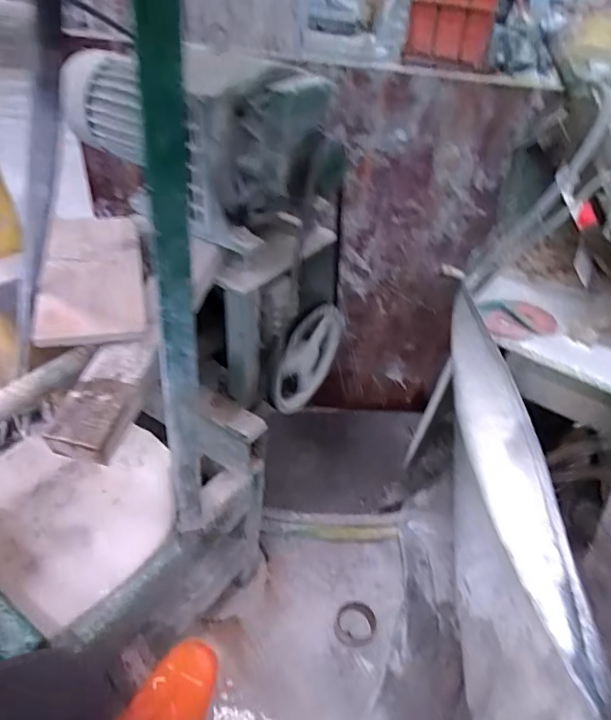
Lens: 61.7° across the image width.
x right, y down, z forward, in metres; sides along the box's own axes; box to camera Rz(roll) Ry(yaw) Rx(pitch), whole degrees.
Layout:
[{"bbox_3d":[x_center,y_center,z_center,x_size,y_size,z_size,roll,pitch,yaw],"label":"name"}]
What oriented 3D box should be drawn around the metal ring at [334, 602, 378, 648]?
[{"bbox_3d":[0.111,0.570,1.116,0.088,0.034,0.104,16,40,13],"label":"metal ring"}]

